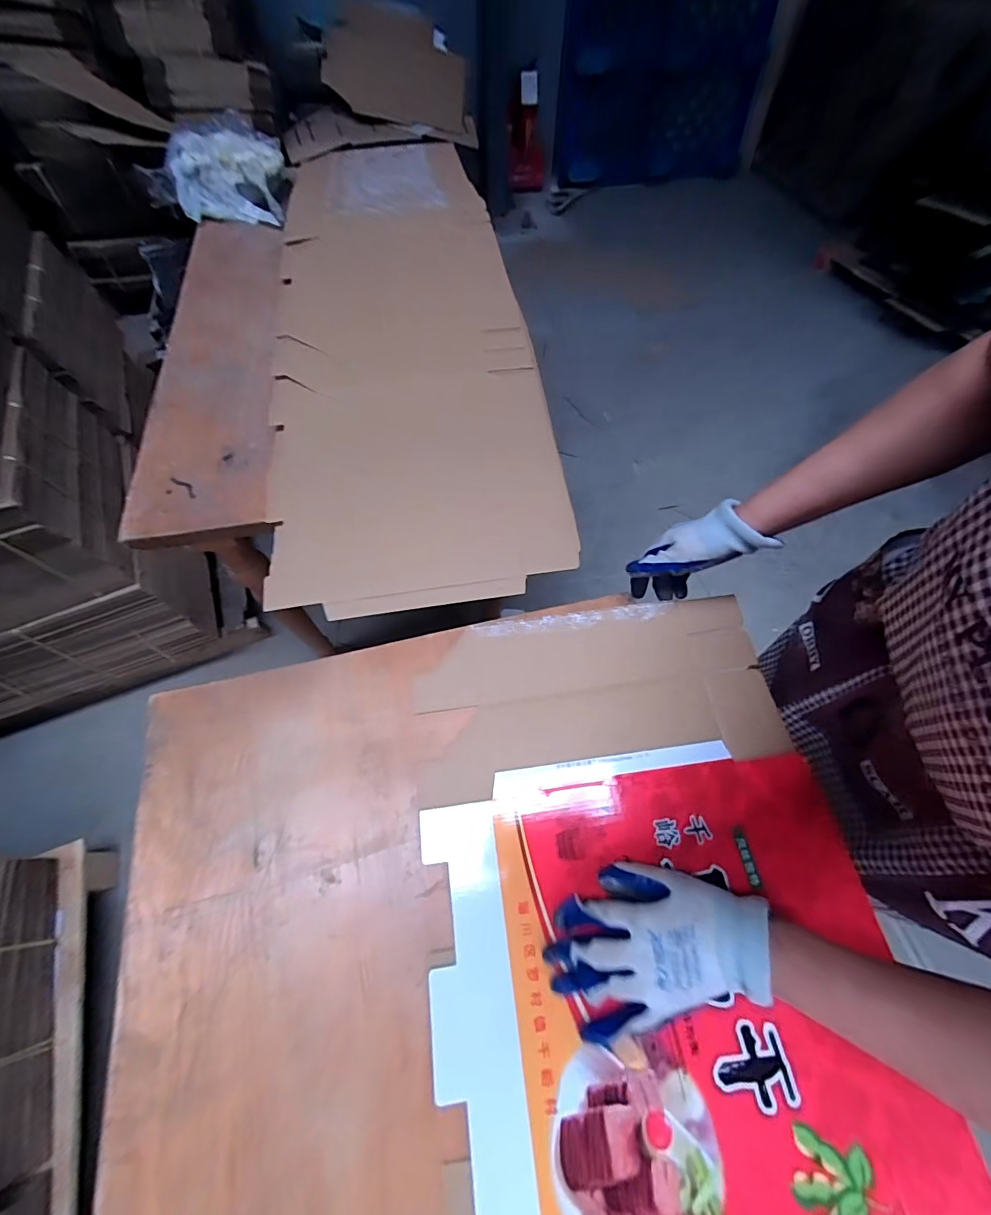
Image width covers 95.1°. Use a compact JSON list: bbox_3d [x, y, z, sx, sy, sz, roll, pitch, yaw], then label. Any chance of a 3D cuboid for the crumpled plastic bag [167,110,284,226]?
[{"bbox_3d":[-0.593,-0.974,1.006,0.217,0.116,0.236,-6,62,-4],"label":"crumpled plastic bag"}]

